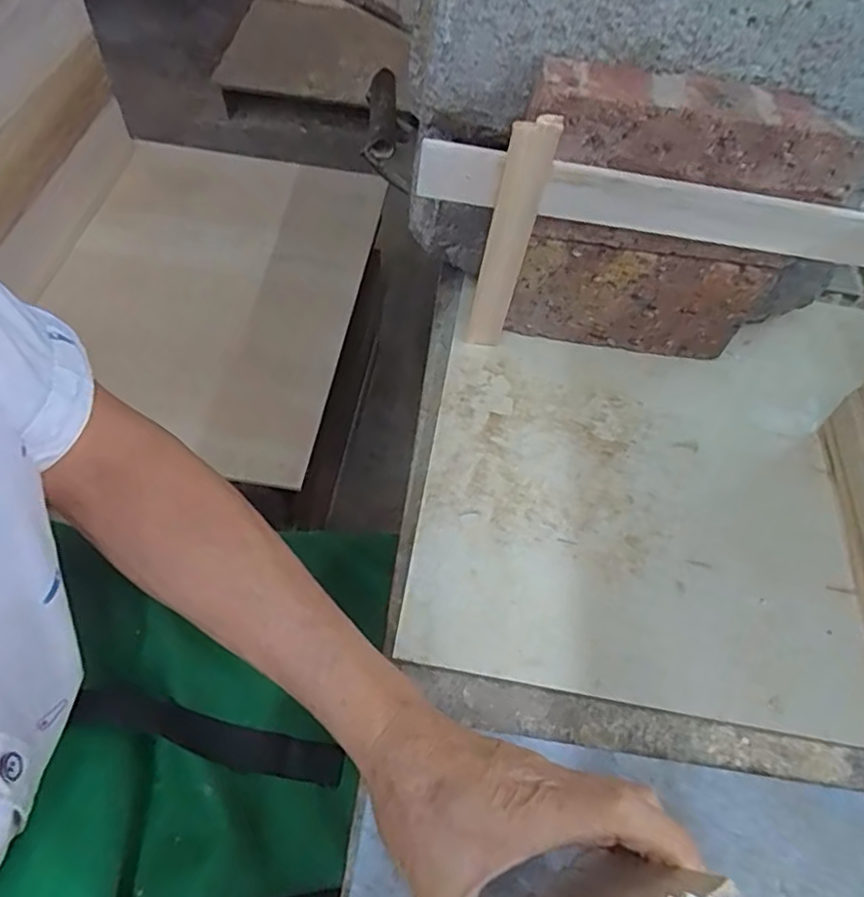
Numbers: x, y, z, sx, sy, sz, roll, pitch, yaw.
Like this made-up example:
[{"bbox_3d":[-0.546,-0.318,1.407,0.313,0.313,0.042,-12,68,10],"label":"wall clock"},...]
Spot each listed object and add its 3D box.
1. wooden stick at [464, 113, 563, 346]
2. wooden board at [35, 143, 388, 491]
[{"bbox_3d":[0.052,-0.141,0.430,0.029,0.193,0.014,10,62,0],"label":"wooden stick"},{"bbox_3d":[-0.310,-0.234,0.856,0.395,0.032,0.605,11,51,-3],"label":"wooden board"}]

